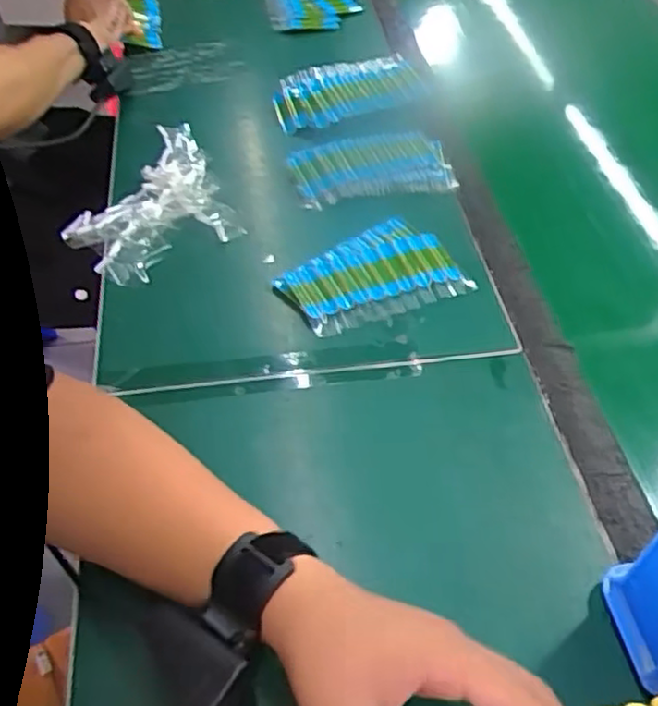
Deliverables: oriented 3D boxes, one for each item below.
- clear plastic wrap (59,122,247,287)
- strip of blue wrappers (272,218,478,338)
[{"bbox_3d":[-0.171,-0.148,0.677,0.171,0.038,0.148,-32,57,-26],"label":"clear plastic wrap"},{"bbox_3d":[0.036,-0.070,0.632,0.157,0.013,0.103,-19,53,-18],"label":"strip of blue wrappers"}]

